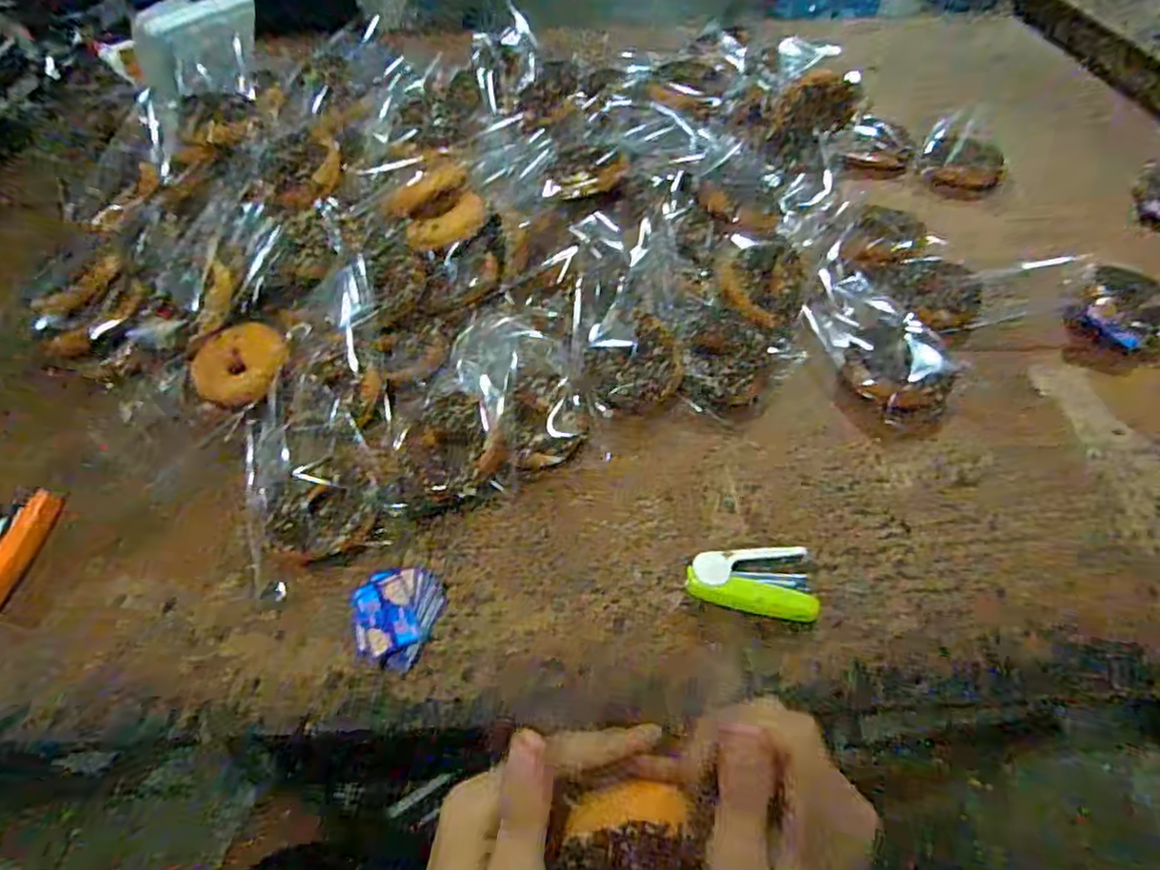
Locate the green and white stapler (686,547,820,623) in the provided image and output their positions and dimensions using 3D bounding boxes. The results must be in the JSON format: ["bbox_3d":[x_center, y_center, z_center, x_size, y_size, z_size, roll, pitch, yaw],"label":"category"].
[{"bbox_3d":[0.117,0.102,0.449,0.085,0.031,0.053,-3,51,0],"label":"green and white stapler"}]

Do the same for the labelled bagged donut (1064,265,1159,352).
[{"bbox_3d":[0.496,-0.117,0.603,0.079,0.036,0.086,-37,58,-24],"label":"labelled bagged donut"}]

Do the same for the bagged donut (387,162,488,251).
[{"bbox_3d":[-0.136,-0.214,0.627,0.083,0.021,0.085,1,70,-2],"label":"bagged donut"}]

